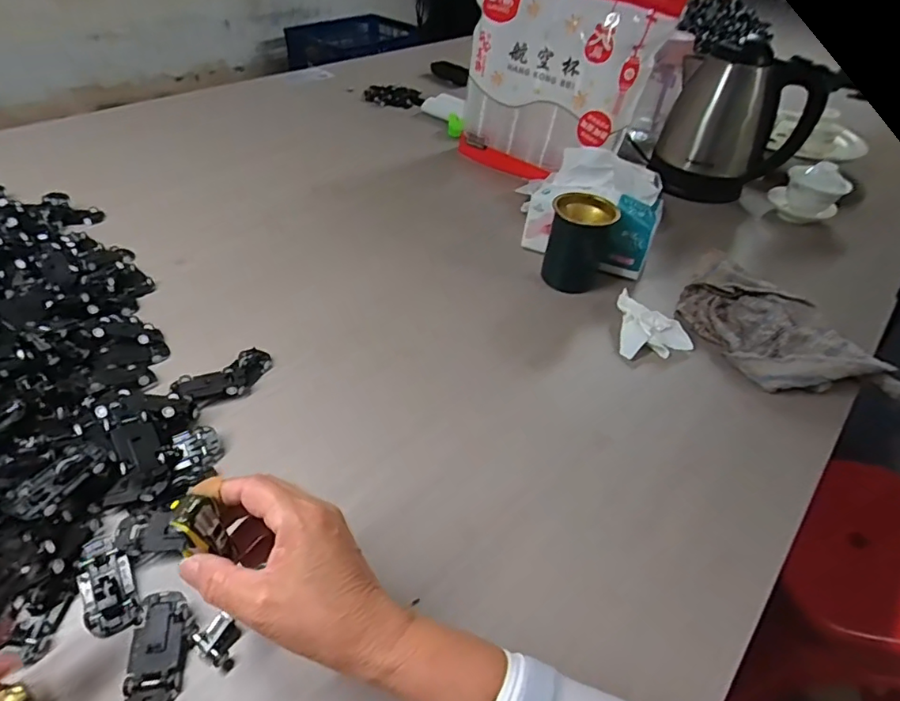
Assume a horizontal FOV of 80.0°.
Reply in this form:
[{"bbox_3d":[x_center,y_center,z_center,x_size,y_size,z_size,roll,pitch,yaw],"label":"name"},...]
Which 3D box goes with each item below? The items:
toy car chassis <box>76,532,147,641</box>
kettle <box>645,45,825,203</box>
[{"bbox_3d":[-0.235,0.160,0.366,0.032,0.010,0.076,-24,49,-29],"label":"toy car chassis"},{"bbox_3d":[0.459,-0.361,0.873,0.207,0.211,0.158,26,46,22],"label":"kettle"}]

